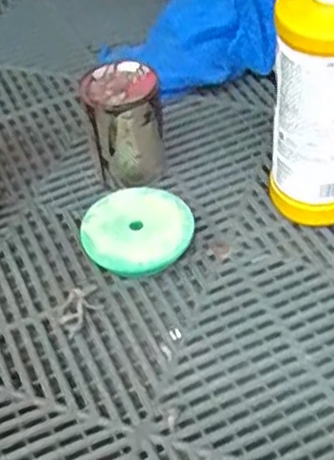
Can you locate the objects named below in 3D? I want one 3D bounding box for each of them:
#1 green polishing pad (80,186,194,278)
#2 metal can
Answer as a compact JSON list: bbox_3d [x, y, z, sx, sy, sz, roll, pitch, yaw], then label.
[{"bbox_3d":[-0.028,0.001,0.701,0.098,0.033,0.088,-19,47,-12],"label":"green polishing pad"},{"bbox_3d":[-0.041,-0.099,0.750,0.070,0.106,0.069,-11,45,-4],"label":"metal can"}]

